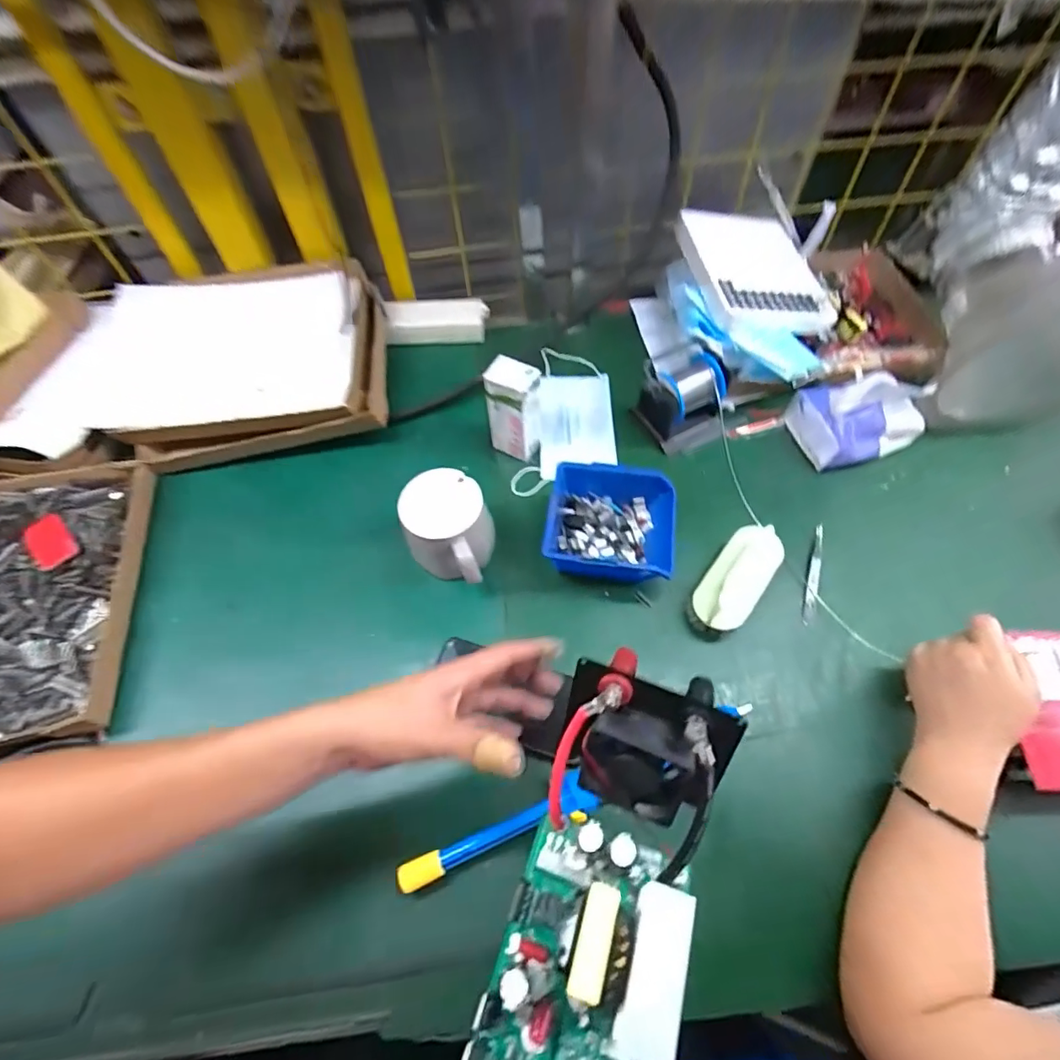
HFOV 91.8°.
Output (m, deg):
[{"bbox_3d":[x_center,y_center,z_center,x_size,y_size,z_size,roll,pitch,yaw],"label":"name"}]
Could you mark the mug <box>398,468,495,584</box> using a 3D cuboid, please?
[{"bbox_3d":[-0.081,0.010,0.539,0.083,0.098,0.114,-21,62,-10],"label":"mug"}]

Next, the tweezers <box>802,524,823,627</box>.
[{"bbox_3d":[0.301,0.046,0.544,0.012,0.006,0.120,18,63,12],"label":"tweezers"}]

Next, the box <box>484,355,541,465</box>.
[{"bbox_3d":[-0.018,-0.138,0.596,0.053,0.119,0.047,23,64,15],"label":"box"}]

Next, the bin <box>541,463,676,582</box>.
[{"bbox_3d":[0.085,0.000,0.547,0.134,0.059,0.126,6,61,6],"label":"bin"}]

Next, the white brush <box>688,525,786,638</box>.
[{"bbox_3d":[0.210,0.049,0.521,0.052,0.042,0.120,33,67,19],"label":"white brush"}]

